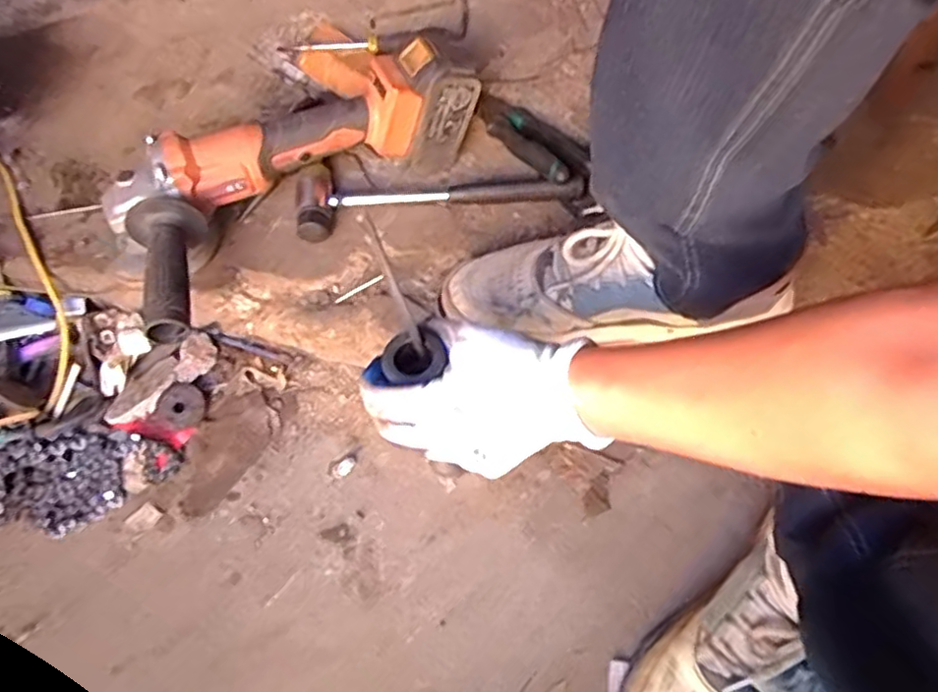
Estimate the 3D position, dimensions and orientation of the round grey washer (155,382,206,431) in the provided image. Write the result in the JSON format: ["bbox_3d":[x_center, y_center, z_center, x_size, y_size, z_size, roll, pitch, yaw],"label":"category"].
[{"bbox_3d":[-0.271,0.057,0.628,0.043,0.007,0.043,1,77,-5],"label":"round grey washer"}]

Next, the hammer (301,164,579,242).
[{"bbox_3d":[-0.034,-0.153,0.638,0.267,0.038,0.074,-10,60,-2],"label":"hammer"}]

